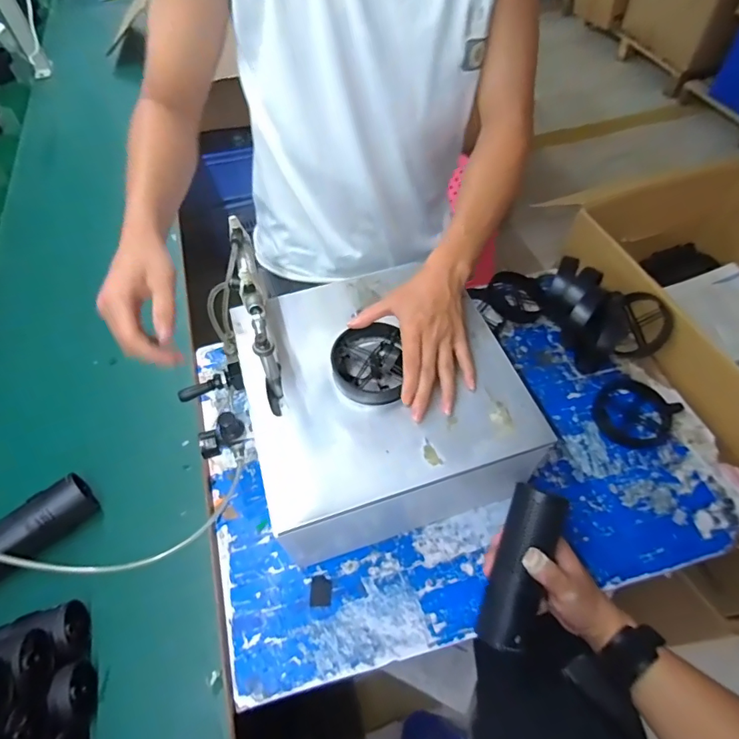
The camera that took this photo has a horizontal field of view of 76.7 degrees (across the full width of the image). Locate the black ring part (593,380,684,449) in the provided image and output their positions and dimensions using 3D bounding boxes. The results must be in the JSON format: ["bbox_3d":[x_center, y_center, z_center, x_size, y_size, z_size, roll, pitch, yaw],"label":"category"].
[{"bbox_3d":[0.378,0.061,0.667,0.101,0.019,0.111,-1,56,1],"label":"black ring part"}]

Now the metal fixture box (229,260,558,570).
[{"bbox_3d":[0.008,0.044,0.602,0.294,0.167,0.288,-16,57,-9],"label":"metal fixture box"}]

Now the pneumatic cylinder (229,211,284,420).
[{"bbox_3d":[-0.131,-0.070,0.539,0.023,0.076,0.236,-14,77,-8],"label":"pneumatic cylinder"}]

